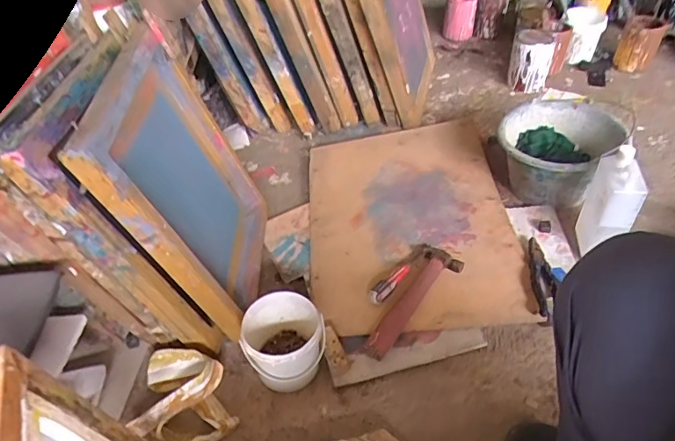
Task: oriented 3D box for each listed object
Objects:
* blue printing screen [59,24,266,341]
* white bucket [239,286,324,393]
[{"bbox_3d":[-0.247,-0.049,0.844,0.065,0.446,0.331,-14,46,11],"label":"blue printing screen"},{"bbox_3d":[-0.088,0.208,0.824,0.126,0.136,0.125,-3,44,3],"label":"white bucket"}]

